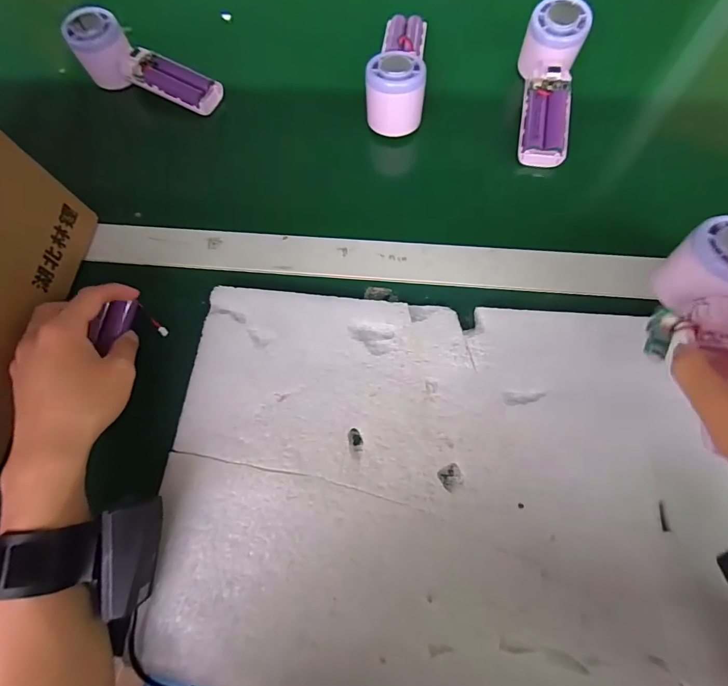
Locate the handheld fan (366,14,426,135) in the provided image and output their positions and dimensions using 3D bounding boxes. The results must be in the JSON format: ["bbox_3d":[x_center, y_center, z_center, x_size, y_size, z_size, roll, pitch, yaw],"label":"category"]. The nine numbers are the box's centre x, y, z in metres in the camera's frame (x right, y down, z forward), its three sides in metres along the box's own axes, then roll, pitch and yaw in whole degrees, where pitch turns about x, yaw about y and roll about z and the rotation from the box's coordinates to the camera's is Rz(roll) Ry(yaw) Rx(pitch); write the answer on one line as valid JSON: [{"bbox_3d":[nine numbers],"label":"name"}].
[{"bbox_3d":[0.036,-0.300,0.420,0.056,0.053,0.163,5,70,2],"label":"handheld fan"}]

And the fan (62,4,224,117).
[{"bbox_3d":[-0.243,-0.301,0.442,0.161,0.060,0.057,26,72,10],"label":"fan"}]

